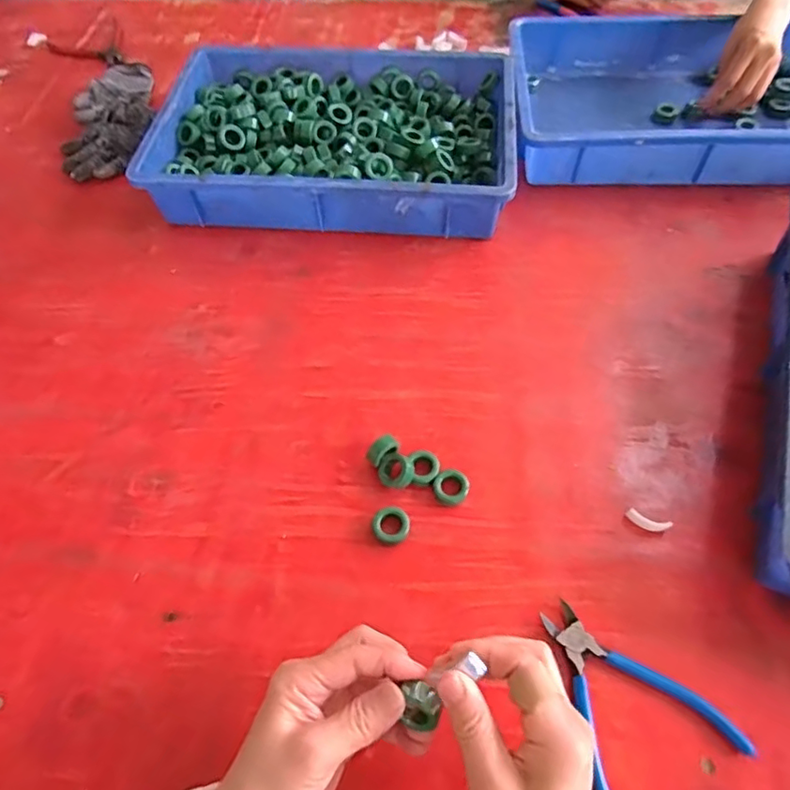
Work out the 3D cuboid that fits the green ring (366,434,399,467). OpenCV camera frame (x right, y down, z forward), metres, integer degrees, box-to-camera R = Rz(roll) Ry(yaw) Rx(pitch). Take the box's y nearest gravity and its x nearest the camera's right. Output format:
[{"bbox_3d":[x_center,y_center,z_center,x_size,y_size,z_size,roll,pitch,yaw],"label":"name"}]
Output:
[{"bbox_3d":[-0.012,0.053,0.496,0.029,0.031,0.016,-37,64,-19],"label":"green ring"}]

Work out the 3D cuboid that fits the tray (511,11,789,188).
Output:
[{"bbox_3d":[0.378,-0.398,0.743,0.438,0.076,0.293,1,58,3],"label":"tray"}]

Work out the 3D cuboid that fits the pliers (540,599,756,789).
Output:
[{"bbox_3d":[0.164,0.217,0.396,0.114,0.010,0.142,-26,61,-14],"label":"pliers"}]

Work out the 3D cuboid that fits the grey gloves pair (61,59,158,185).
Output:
[{"bbox_3d":[-0.405,-0.408,0.799,0.104,0.036,0.265,-5,58,-1],"label":"grey gloves pair"}]

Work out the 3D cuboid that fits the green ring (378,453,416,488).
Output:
[{"bbox_3d":[0.002,0.067,0.487,0.031,0.010,0.030,-4,81,28],"label":"green ring"}]

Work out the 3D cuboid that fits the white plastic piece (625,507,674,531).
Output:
[{"bbox_3d":[0.215,0.107,0.467,0.035,0.009,0.012,24,62,16],"label":"white plastic piece"}]

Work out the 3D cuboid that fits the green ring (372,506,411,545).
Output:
[{"bbox_3d":[-0.003,0.111,0.466,0.030,0.013,0.029,-1,58,1],"label":"green ring"}]

